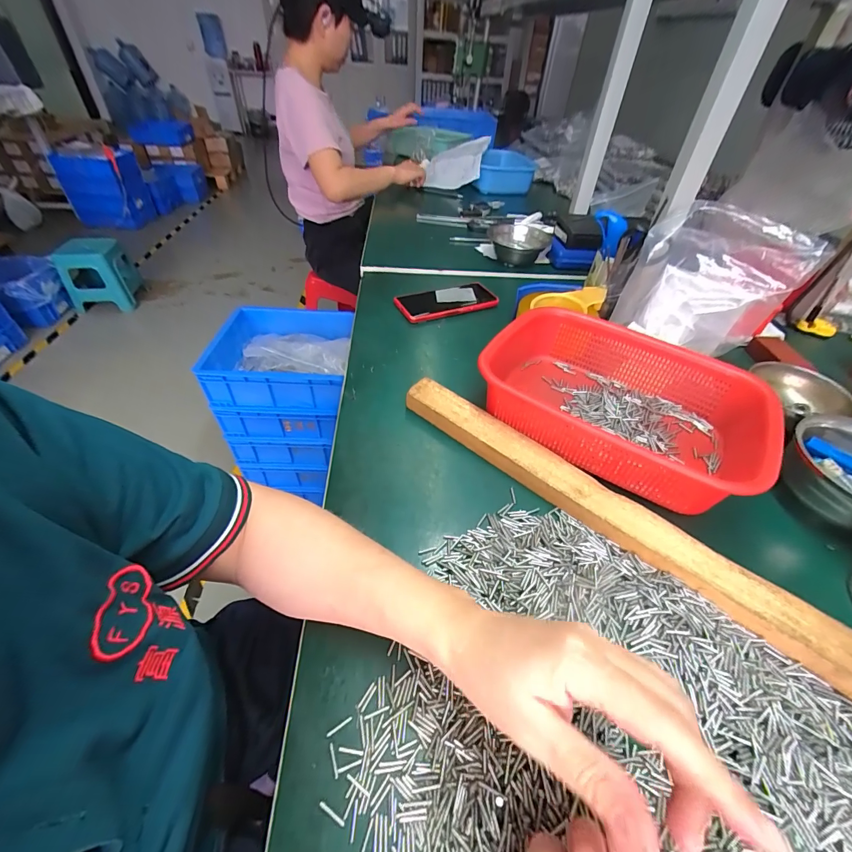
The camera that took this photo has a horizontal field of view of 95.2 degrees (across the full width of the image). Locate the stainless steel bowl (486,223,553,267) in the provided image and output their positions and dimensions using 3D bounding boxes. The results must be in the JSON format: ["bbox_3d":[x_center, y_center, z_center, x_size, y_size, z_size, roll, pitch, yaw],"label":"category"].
[{"bbox_3d":[0.184,-0.368,0.792,0.130,0.057,0.131,12,45,9],"label":"stainless steel bowl"}]

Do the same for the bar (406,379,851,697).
[{"bbox_3d":[0.158,0.068,0.368,0.441,0.020,0.042,33,53,26],"label":"bar"}]

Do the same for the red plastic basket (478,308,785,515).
[{"bbox_3d":[0.210,-0.035,0.437,0.268,0.070,0.198,26,50,21],"label":"red plastic basket"}]

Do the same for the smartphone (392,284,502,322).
[{"bbox_3d":[0.035,-0.212,0.657,0.168,0.013,0.081,-15,48,-16],"label":"smartphone"}]

